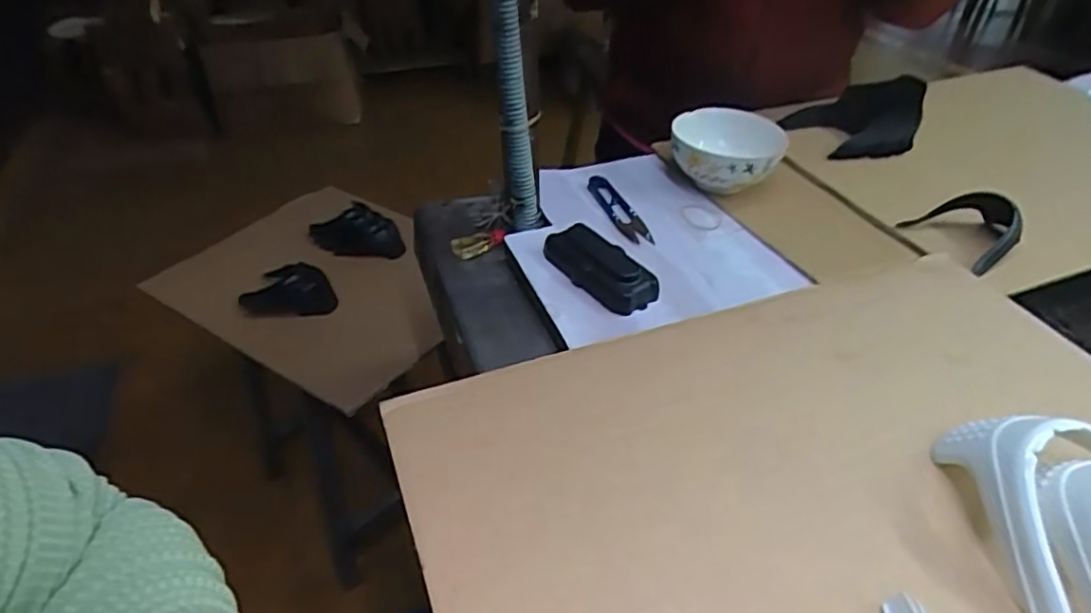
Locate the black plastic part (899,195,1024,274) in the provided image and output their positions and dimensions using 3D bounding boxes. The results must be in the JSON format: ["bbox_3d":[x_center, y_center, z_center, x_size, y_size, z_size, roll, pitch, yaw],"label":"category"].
[{"bbox_3d":[0.399,-0.075,0.612,0.084,0.039,0.092,-13,43,-19],"label":"black plastic part"}]

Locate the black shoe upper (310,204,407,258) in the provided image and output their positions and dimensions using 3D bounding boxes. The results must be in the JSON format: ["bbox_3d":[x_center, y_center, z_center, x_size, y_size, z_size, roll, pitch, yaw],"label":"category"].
[{"bbox_3d":[-0.317,-0.122,1.109,0.174,0.048,0.081,14,41,12],"label":"black shoe upper"}]

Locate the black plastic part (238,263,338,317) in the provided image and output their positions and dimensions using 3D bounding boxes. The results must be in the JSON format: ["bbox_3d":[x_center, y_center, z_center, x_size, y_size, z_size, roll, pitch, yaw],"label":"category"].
[{"bbox_3d":[-0.384,-0.025,0.995,0.141,0.032,0.097,2,40,-2],"label":"black plastic part"}]

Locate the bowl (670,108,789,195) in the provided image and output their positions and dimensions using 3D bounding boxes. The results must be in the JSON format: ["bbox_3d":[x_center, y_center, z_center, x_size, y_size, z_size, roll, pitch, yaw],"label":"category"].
[{"bbox_3d":[0.188,-0.156,0.694,0.116,0.060,0.107,12,41,10],"label":"bowl"}]

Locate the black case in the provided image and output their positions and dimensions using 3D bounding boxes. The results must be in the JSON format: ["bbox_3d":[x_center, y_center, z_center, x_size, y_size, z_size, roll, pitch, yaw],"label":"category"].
[{"bbox_3d":[0.046,-0.035,0.576,0.044,0.024,0.112,-26,48,-30],"label":"black case"}]

